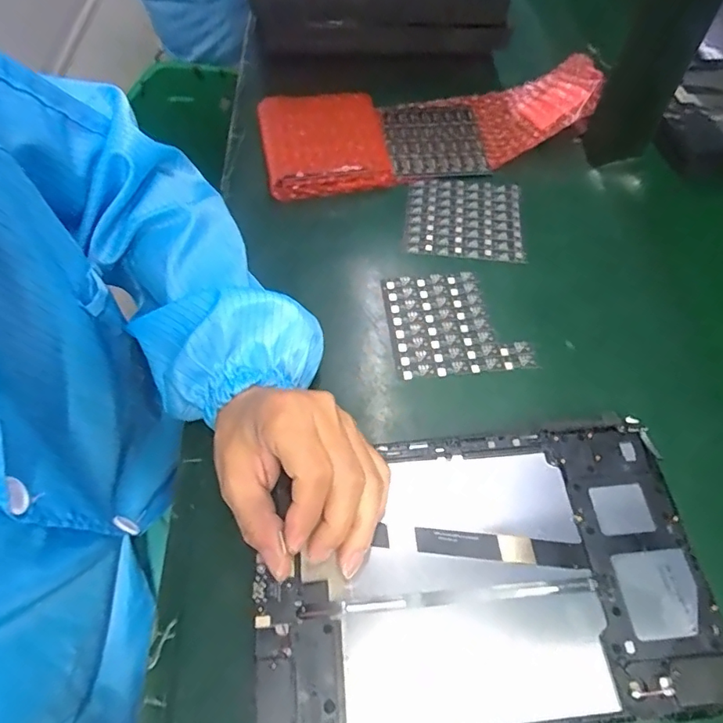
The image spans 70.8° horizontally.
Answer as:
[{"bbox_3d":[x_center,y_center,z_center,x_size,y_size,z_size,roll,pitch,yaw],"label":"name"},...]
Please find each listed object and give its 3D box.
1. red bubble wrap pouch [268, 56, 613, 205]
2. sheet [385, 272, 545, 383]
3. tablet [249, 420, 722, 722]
[{"bbox_3d":[0.069,-0.234,0.493,0.330,0.043,0.124,-11,59,-6],"label":"red bubble wrap pouch"},{"bbox_3d":[0.072,-0.031,0.396,0.098,0.009,0.093,-7,59,-4],"label":"sheet"},{"bbox_3d":[0.065,0.116,0.281,0.235,0.017,0.148,-4,59,-3],"label":"tablet"}]

